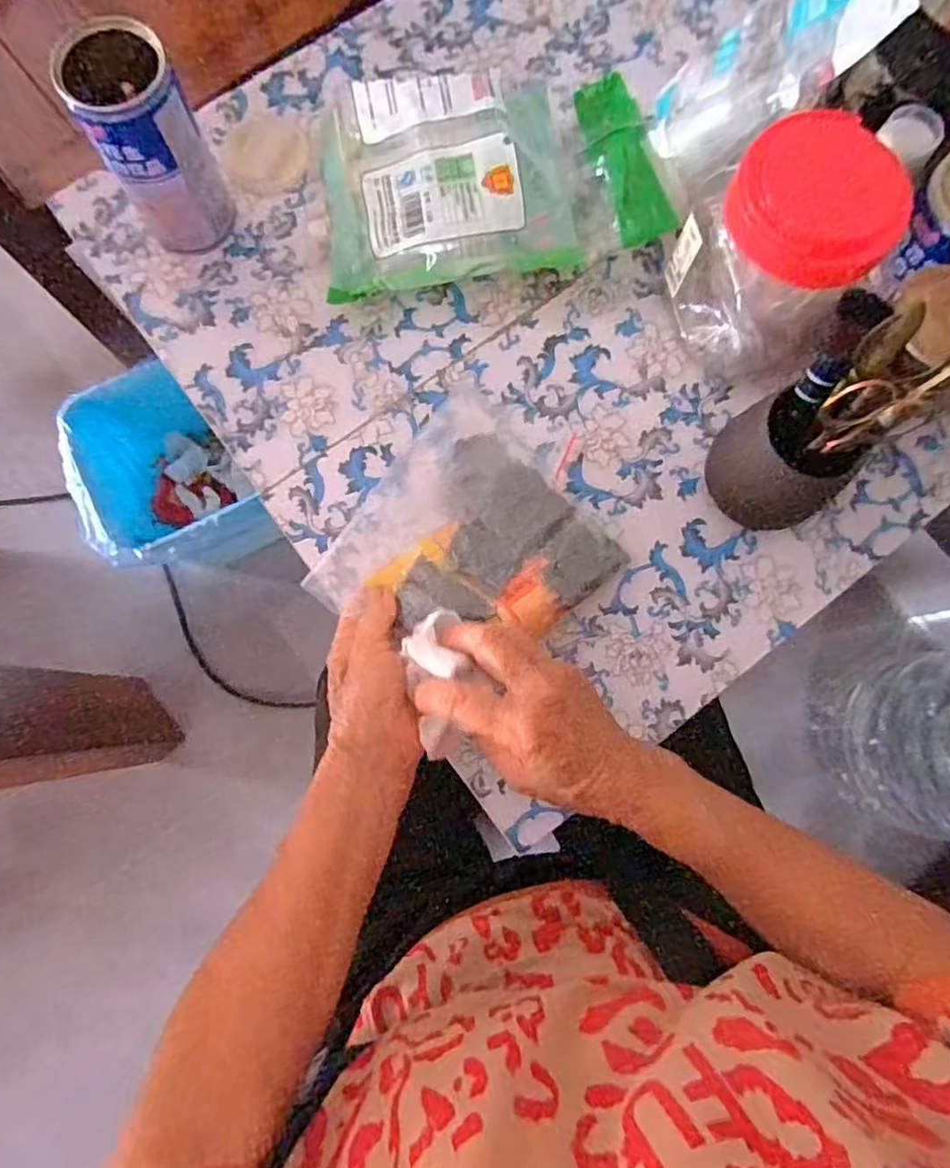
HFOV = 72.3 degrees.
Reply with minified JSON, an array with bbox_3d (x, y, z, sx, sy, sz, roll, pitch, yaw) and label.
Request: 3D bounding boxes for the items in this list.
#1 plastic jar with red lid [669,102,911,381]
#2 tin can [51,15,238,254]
[{"bbox_3d":[0.184,-0.206,0.413,0.111,0.135,0.093,29,81,6],"label":"plastic jar with red lid"},{"bbox_3d":[-0.209,-0.285,0.431,0.062,0.122,0.059,0,79,0],"label":"tin can"}]

